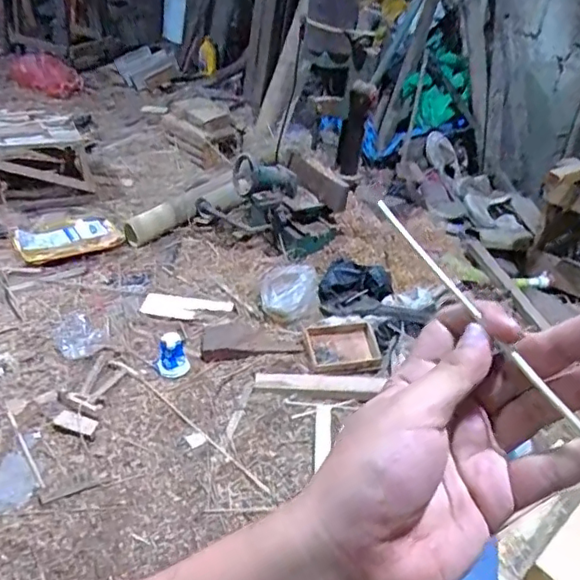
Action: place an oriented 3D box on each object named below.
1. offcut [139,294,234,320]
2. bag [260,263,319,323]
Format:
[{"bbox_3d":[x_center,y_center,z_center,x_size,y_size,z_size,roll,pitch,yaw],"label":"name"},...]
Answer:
[{"bbox_3d":[-0.262,0.047,1.401,0.217,0.012,0.084,11,34,6],"label":"offcut"},{"bbox_3d":[-0.001,-0.001,1.431,0.151,0.070,0.161,7,34,0],"label":"bag"}]

